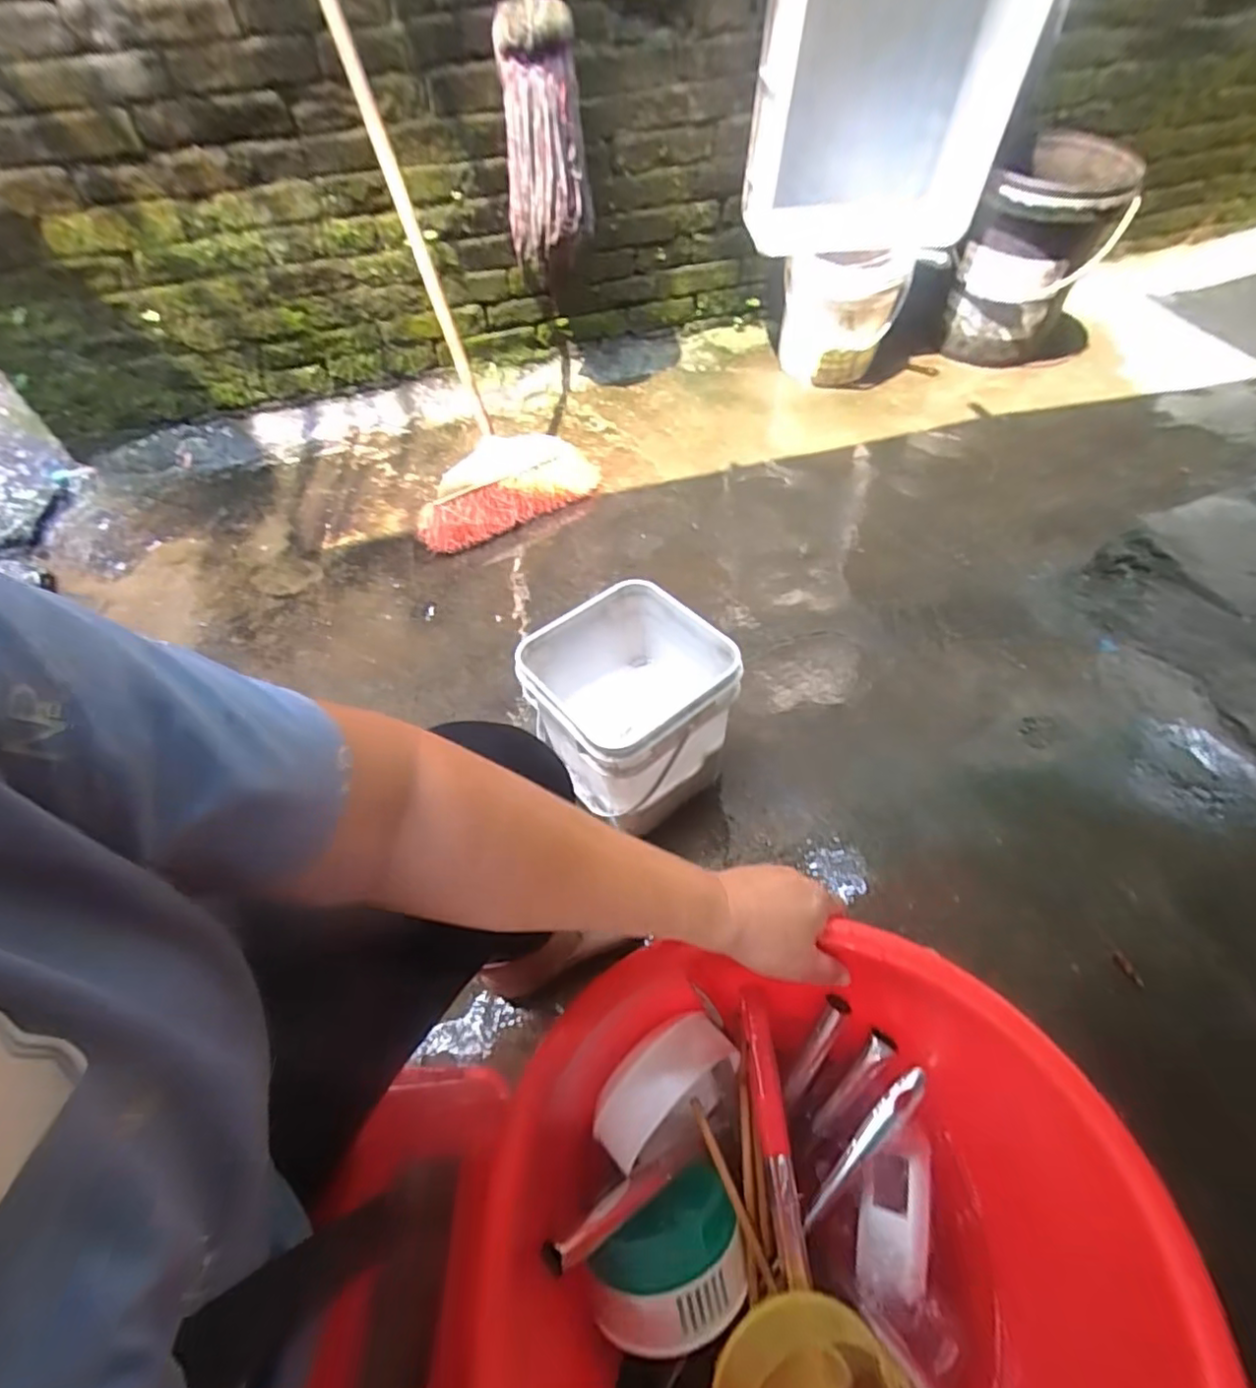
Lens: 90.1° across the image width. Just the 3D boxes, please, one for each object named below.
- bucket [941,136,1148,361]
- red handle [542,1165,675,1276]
[{"bbox_3d":[0.884,-0.923,1.392,0.272,0.378,0.283,34,64,22],"label":"bucket"},{"bbox_3d":[-0.007,0.373,0.453,0.121,0.017,0.020,5,39,-48],"label":"red handle"}]

